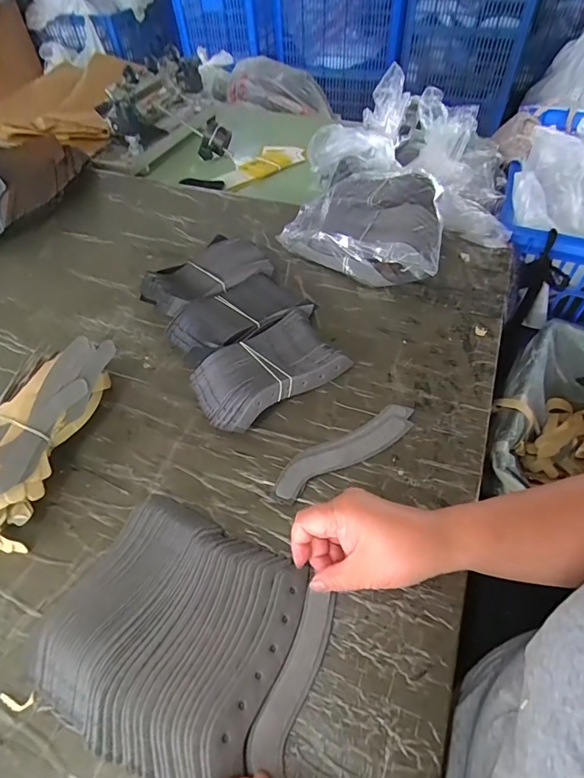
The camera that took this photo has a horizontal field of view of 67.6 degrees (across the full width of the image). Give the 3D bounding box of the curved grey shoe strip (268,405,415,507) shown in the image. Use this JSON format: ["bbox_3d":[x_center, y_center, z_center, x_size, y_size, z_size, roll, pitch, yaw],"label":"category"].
[{"bbox_3d":[0.054,0.064,0.453,0.168,0.009,0.040,-26,61,-16],"label":"curved grey shoe strip"}]

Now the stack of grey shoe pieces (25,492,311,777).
[{"bbox_3d":[-0.098,0.185,0.350,0.184,0.027,0.169,21,56,19],"label":"stack of grey shoe pieces"}]

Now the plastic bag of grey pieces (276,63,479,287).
[{"bbox_3d":[0.135,-0.346,0.715,0.258,0.109,0.443,15,54,15],"label":"plastic bag of grey pieces"}]

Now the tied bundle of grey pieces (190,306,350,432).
[{"bbox_3d":[-0.027,-0.023,0.508,0.176,0.040,0.102,-32,57,-20],"label":"tied bundle of grey pieces"}]

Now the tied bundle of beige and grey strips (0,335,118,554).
[{"bbox_3d":[-0.267,0.053,0.443,0.077,0.076,0.254,11,53,12],"label":"tied bundle of beige and grey strips"}]

